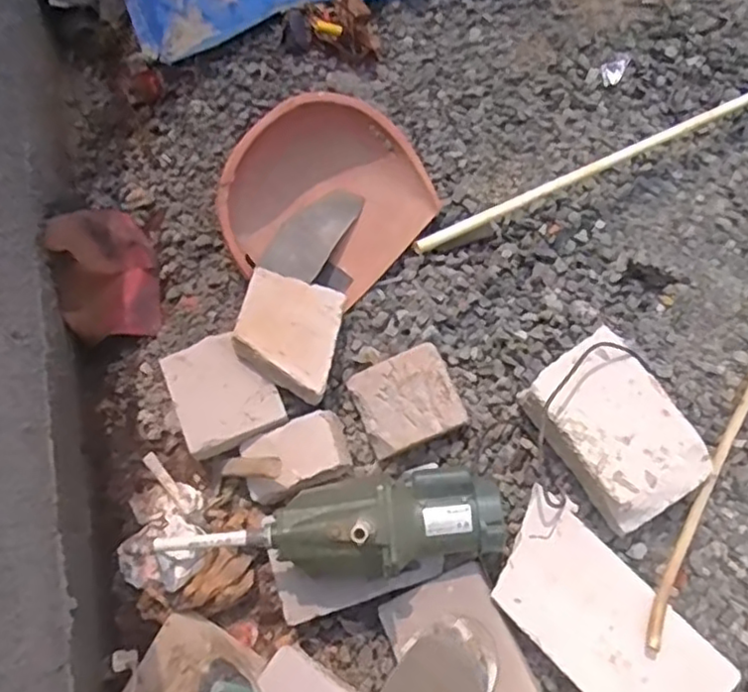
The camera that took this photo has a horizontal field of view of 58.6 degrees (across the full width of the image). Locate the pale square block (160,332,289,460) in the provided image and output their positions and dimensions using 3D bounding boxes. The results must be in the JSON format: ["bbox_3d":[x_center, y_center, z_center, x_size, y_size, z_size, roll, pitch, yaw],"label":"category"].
[{"bbox_3d":[-0.300,0.087,1.314,0.192,0.041,0.211,-23,75,-5],"label":"pale square block"}]

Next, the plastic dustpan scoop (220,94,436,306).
[{"bbox_3d":[-0.095,-0.322,1.390,0.383,0.169,0.416,37,74,6],"label":"plastic dustpan scoop"}]

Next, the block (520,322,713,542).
[{"bbox_3d":[0.422,0.147,1.185,0.215,0.121,0.301,-35,80,-14],"label":"block"}]

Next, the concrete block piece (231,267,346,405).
[{"bbox_3d":[-0.173,-0.026,1.331,0.198,0.050,0.241,17,61,-9],"label":"concrete block piece"}]

